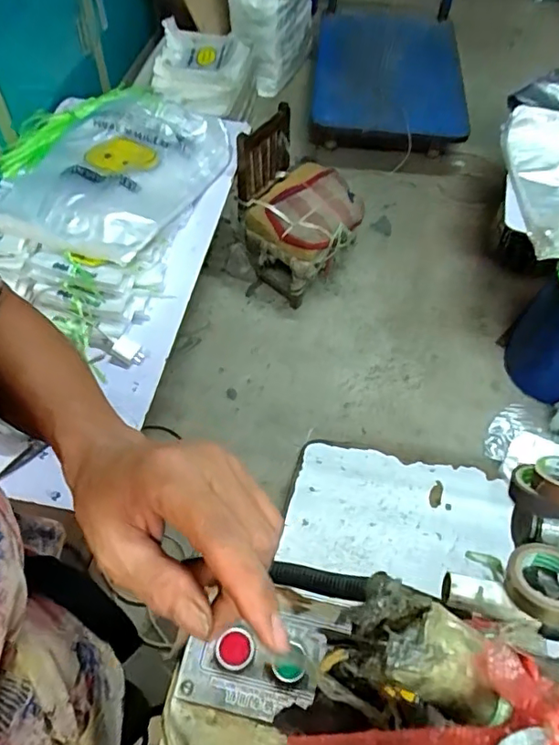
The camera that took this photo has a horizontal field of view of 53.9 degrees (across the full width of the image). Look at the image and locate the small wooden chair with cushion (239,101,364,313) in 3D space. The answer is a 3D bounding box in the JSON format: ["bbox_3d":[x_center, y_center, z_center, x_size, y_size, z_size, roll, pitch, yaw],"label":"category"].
[{"bbox_3d":[0.049,-0.460,1.609,0.343,0.436,0.308,33,62,17],"label":"small wooden chair with cushion"}]

